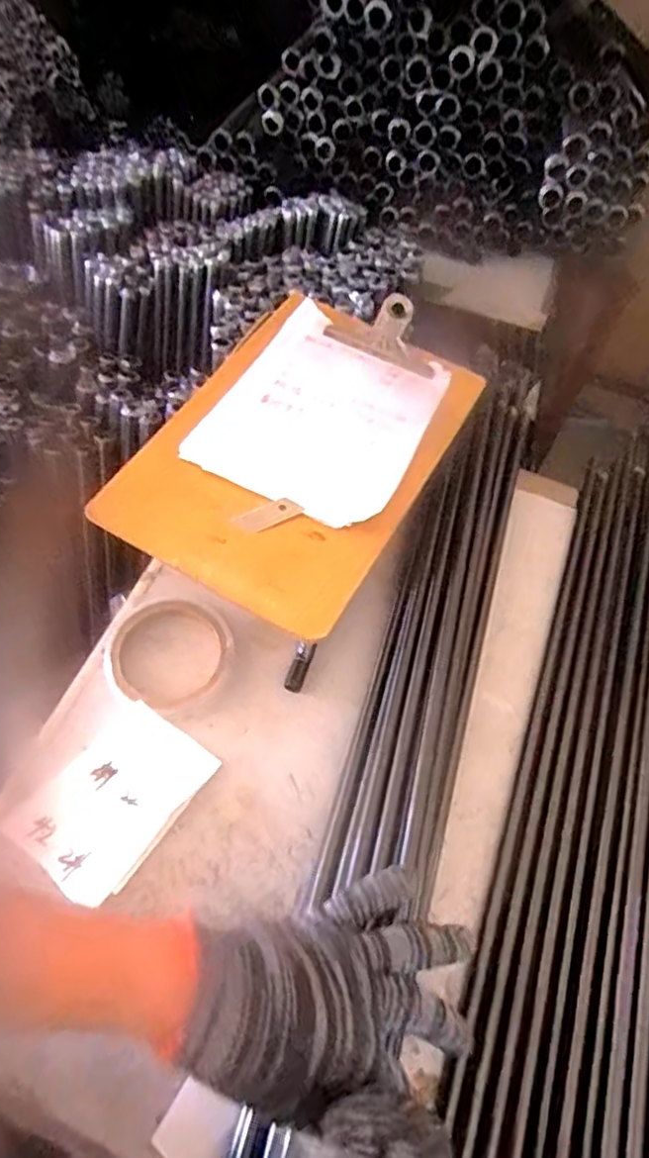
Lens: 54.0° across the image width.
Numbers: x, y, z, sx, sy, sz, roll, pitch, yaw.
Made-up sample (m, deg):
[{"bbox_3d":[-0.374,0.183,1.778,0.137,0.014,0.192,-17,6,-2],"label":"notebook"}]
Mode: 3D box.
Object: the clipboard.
[{"bbox_3d":[-0.016,-0.108,0.483,0.189,0.016,0.280,28,63,11],"label":"clipboard"}]

